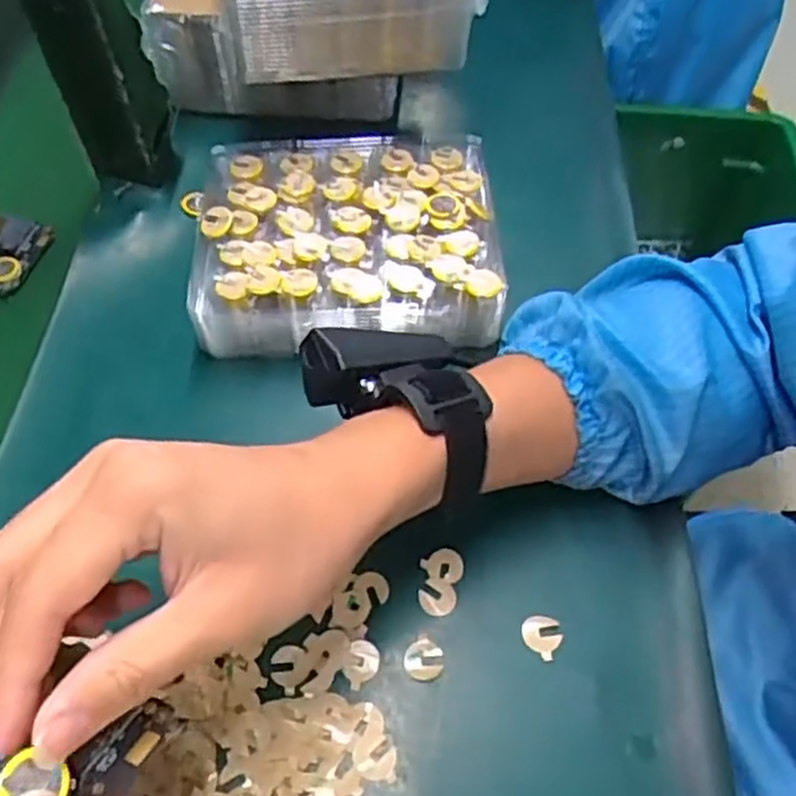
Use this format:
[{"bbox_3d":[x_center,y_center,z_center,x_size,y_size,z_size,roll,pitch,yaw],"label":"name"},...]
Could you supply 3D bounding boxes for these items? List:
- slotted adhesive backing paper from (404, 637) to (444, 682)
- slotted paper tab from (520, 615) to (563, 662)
[{"bbox_3d":[0.012,0.117,0.339,0.017,0.004,0.017,-35,61,-21],"label":"slotted adhesive backing paper"},{"bbox_3d":[0.065,0.107,0.346,0.017,0.004,0.017,-1,55,1],"label":"slotted paper tab"}]

